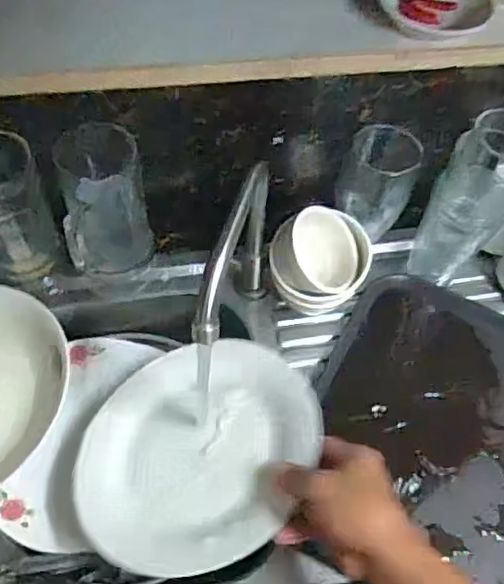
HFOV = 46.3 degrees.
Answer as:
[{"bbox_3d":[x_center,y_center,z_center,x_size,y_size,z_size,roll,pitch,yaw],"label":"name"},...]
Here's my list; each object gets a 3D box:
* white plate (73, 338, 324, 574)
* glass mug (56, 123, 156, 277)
[{"bbox_3d":[-0.054,0.152,0.576,0.236,0.022,0.229,-11,46,12],"label":"white plate"},{"bbox_3d":[-0.161,-0.091,0.652,0.087,0.166,0.087,-10,60,-11],"label":"glass mug"}]

